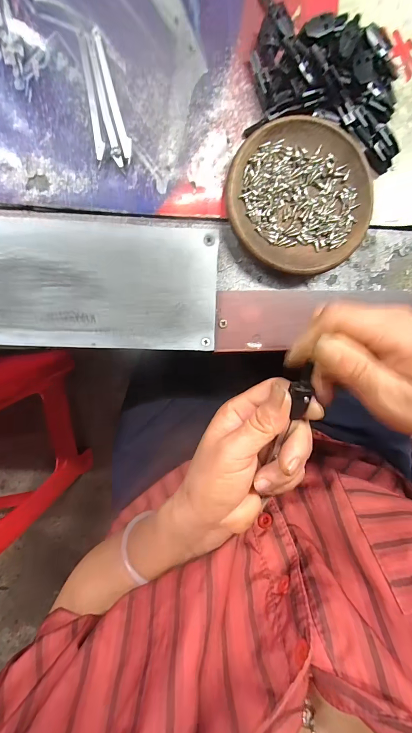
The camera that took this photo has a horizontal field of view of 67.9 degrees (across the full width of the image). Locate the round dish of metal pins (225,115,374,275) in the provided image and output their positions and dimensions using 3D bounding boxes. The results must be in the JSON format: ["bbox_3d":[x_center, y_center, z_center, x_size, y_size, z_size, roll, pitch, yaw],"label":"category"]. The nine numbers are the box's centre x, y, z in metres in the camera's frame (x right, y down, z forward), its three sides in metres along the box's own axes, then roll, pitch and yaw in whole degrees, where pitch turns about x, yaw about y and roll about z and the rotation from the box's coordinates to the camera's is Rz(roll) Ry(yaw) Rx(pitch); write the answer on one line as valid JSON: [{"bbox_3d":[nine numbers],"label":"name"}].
[{"bbox_3d":[0.073,-0.134,0.243,0.113,0.018,0.114,-1,95,-6],"label":"round dish of metal pins"}]

